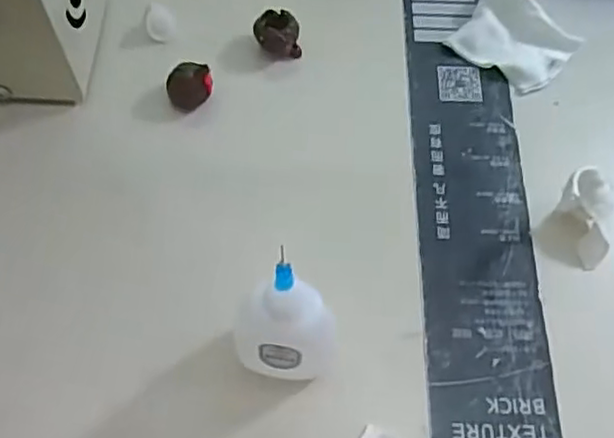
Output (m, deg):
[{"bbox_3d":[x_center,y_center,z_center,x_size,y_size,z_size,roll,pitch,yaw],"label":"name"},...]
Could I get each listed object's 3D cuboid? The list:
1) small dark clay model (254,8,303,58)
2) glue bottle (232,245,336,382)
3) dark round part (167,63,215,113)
[{"bbox_3d":[-0.017,-0.107,0.383,0.025,0.025,0.024,-10,64,-6],"label":"small dark clay model"},{"bbox_3d":[-0.007,0.043,0.267,0.042,0.102,0.026,0,63,-1],"label":"glue bottle"},{"bbox_3d":[-0.065,-0.073,0.364,0.025,0.023,0.020,-13,64,-8],"label":"dark round part"}]

